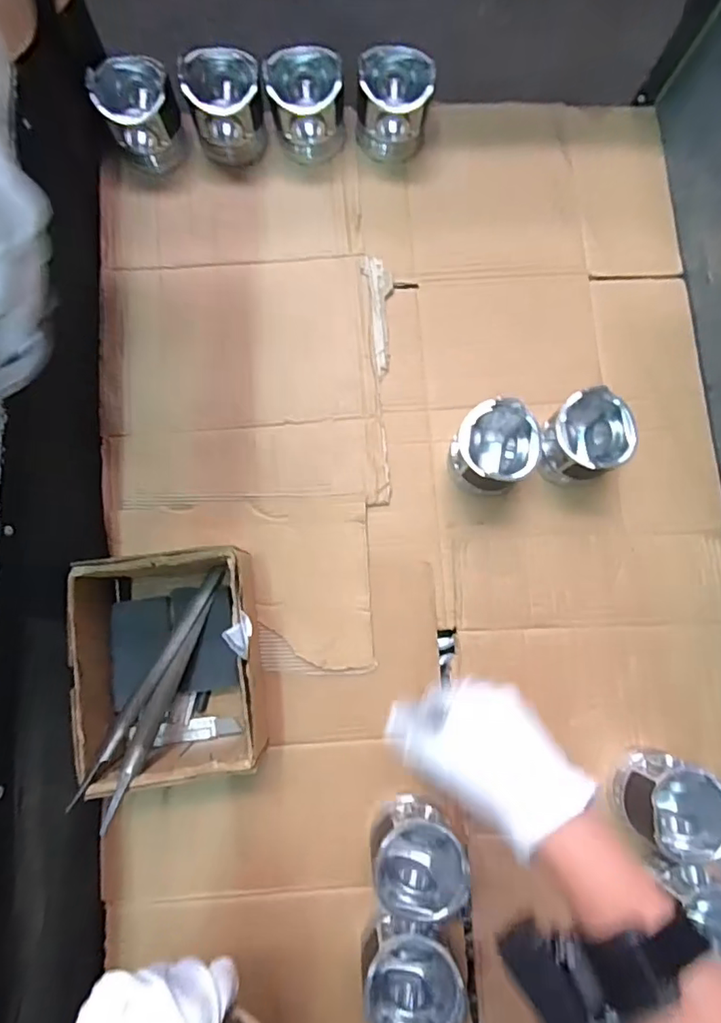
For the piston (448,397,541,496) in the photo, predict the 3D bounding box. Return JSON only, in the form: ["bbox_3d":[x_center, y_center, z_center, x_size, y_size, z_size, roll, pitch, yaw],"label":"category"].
[{"bbox_3d":[0.139,-0.064,0.575,0.086,0.077,0.082,0,81,-1],"label":"piston"}]

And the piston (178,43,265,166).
[{"bbox_3d":[-0.153,-0.463,0.623,0.080,0.089,0.073,0,81,-1],"label":"piston"}]

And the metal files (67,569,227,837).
[{"bbox_3d":[-0.189,0.160,0.512,0.039,0.019,0.237,19,57,2],"label":"metal files"}]

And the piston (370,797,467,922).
[{"bbox_3d":[0.053,0.318,0.516,0.081,0.100,0.075,0,81,-1],"label":"piston"}]

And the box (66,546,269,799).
[{"bbox_3d":[-0.177,0.146,0.521,0.156,0.102,0.203,-9,81,-3],"label":"box"}]

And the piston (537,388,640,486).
[{"bbox_3d":[0.235,-0.077,0.575,0.079,0.089,0.081,0,81,-1],"label":"piston"}]

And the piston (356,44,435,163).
[{"bbox_3d":[0.035,-0.475,0.631,0.091,0.080,0.076,5,81,-1],"label":"piston"}]

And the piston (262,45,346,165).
[{"bbox_3d":[-0.064,-0.466,0.626,0.088,0.080,0.083,-6,81,-2],"label":"piston"}]

